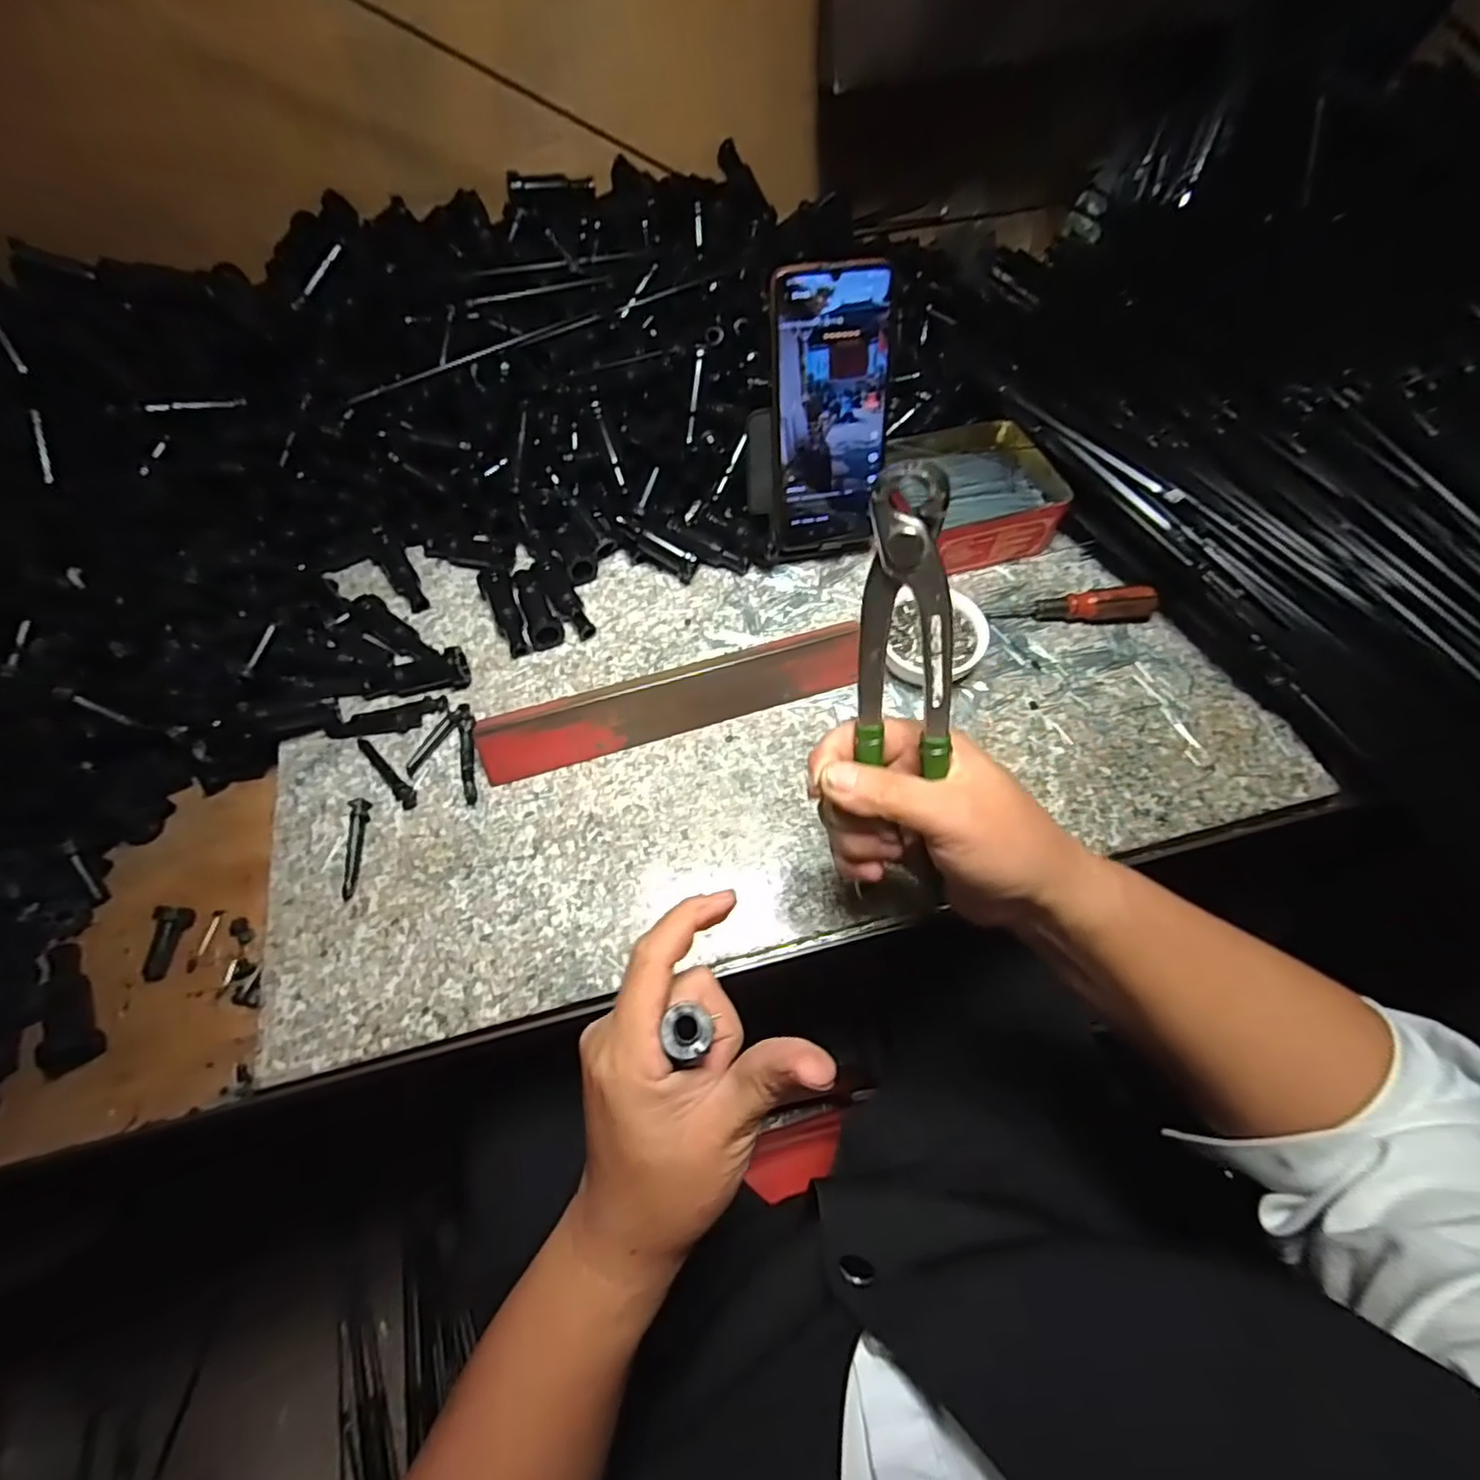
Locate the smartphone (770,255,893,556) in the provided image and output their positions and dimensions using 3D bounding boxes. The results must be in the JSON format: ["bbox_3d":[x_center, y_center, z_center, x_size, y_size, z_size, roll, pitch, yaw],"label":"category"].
[{"bbox_3d":[0.059,-0.210,0.428,0.074,0.166,0.010,-7,39,-4],"label":"smartphone"}]

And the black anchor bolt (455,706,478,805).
[{"bbox_3d":[-0.167,0.007,0.401,0.011,0.011,0.065,-11,62,-6],"label":"black anchor bolt"}]

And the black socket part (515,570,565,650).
[{"bbox_3d":[-0.139,-0.093,0.449,0.021,0.017,0.061,-20,63,-11],"label":"black socket part"}]

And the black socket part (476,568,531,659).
[{"bbox_3d":[-0.160,-0.090,0.450,0.019,0.015,0.070,-23,64,-13],"label":"black socket part"}]

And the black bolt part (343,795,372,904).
[{"bbox_3d":[-0.218,0.060,0.368,0.011,0.006,0.057,-6,61,-4],"label":"black bolt part"}]

